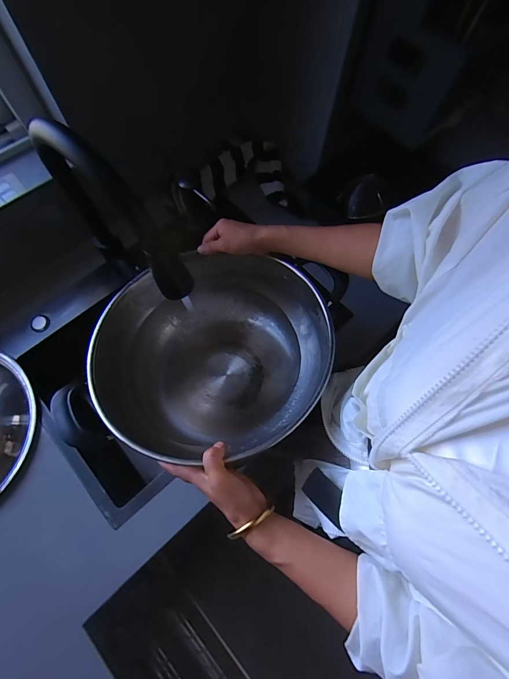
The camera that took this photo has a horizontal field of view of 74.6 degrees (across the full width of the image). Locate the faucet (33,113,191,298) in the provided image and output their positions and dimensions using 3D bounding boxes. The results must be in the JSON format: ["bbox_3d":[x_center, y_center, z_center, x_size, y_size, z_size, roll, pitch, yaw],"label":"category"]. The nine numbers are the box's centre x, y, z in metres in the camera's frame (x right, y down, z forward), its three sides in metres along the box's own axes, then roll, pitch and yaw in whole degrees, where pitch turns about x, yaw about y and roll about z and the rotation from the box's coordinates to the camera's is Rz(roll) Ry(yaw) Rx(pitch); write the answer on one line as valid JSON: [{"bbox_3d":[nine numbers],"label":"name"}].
[{"bbox_3d":[-0.194,-0.155,0.503,0.235,0.323,0.043,40,74,12],"label":"faucet"}]

